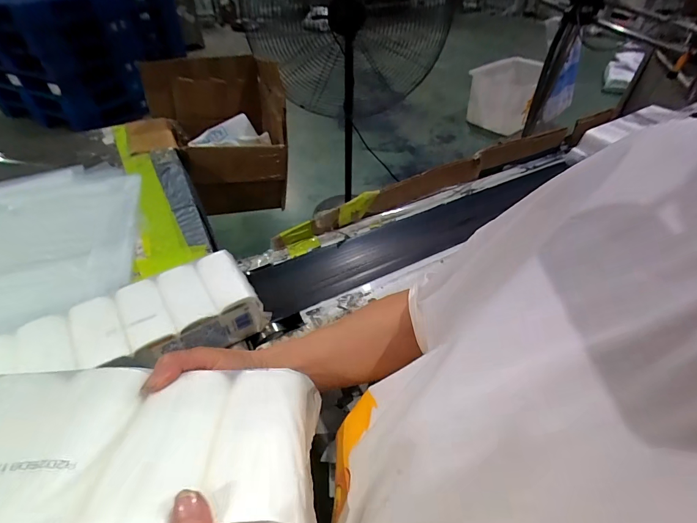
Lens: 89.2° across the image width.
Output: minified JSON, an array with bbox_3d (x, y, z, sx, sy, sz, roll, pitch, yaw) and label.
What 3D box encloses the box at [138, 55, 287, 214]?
[{"bbox_3d":[-0.456,-0.475,1.312,0.403,0.490,0.333,-19,48,-19],"label":"box"}]

